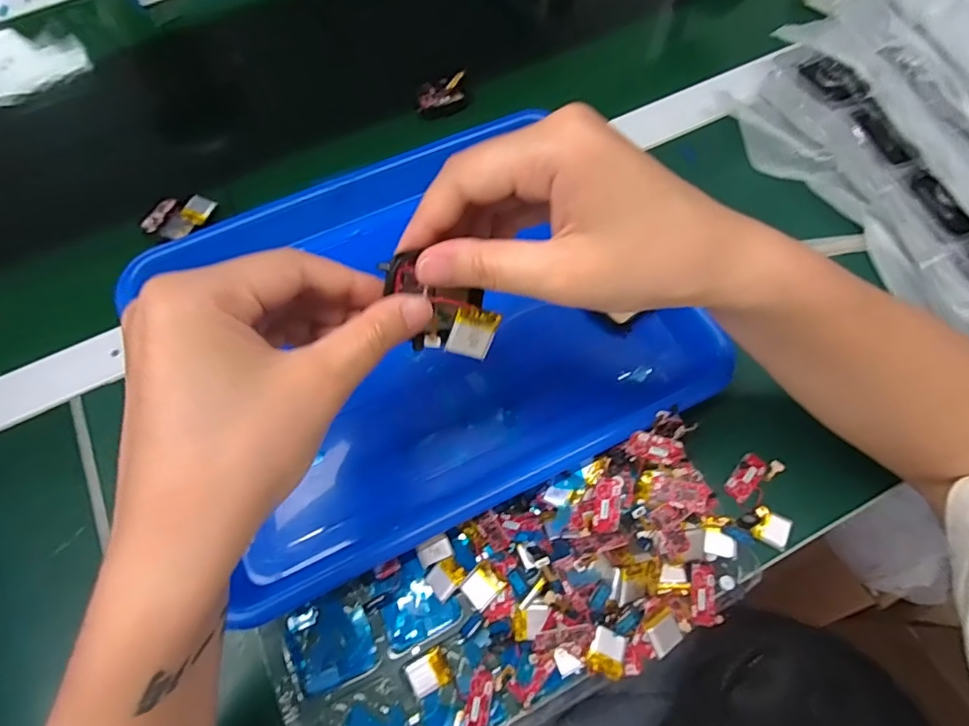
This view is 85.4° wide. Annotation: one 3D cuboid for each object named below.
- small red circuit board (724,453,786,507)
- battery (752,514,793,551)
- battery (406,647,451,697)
[{"bbox_3d":[0.163,0.069,0.318,0.022,0.006,0.035,38,72,16],"label":"small red circuit board"},{"bbox_3d":[0.168,0.097,0.305,0.018,0.004,0.019,26,69,12],"label":"battery"},{"bbox_3d":[-0.030,0.166,0.282,0.020,0.006,0.019,-24,68,-9],"label":"battery"}]

